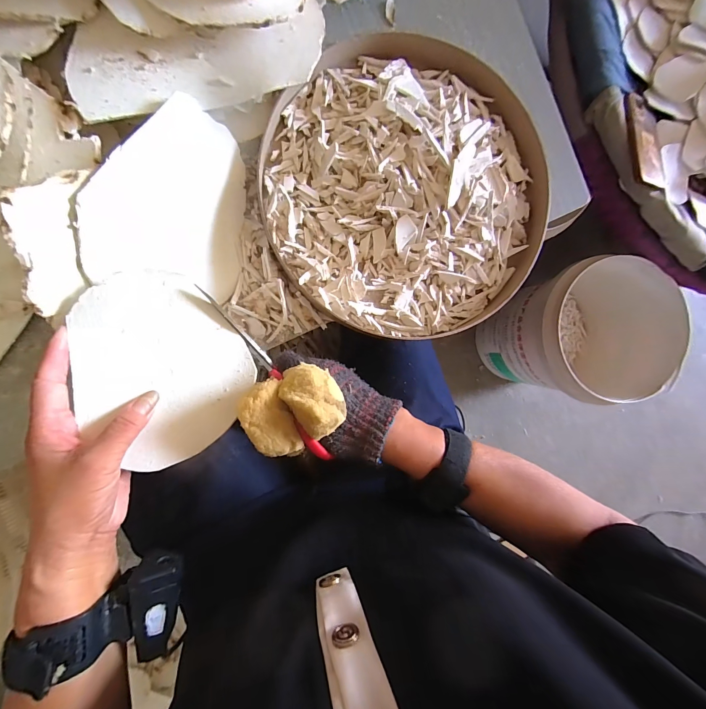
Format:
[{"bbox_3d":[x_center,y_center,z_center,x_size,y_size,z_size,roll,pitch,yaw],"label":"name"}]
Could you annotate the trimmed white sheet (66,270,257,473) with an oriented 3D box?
[{"bbox_3d":[-0.158,0.008,0.272,0.125,0.008,0.146,-40,94,-14],"label":"trimmed white sheet"}]

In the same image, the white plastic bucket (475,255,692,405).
[{"bbox_3d":[0.501,-0.052,0.816,0.276,0.354,0.292,0,91,-7],"label":"white plastic bucket"}]

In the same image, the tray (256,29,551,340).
[{"bbox_3d":[0.061,-0.172,0.355,0.299,0.043,0.289,0,91,-7],"label":"tray"}]

